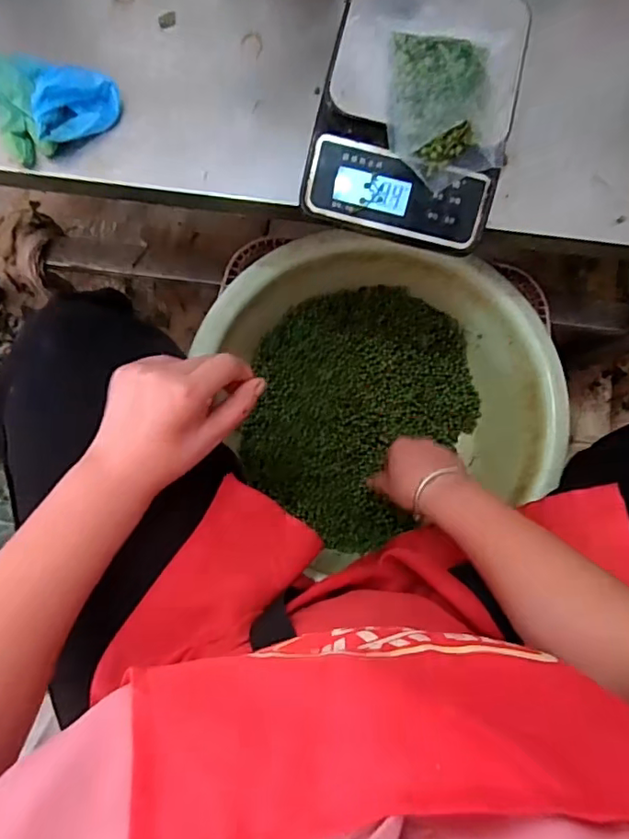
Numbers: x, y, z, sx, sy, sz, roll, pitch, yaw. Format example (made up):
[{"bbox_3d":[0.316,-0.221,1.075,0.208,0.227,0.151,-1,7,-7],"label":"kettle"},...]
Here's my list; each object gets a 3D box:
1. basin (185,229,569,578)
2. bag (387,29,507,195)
[{"bbox_3d":[0.068,-0.037,0.631,0.332,0.126,0.324,-23,83,-7],"label":"basin"},{"bbox_3d":[0.096,-0.237,0.422,0.077,0.031,0.120,1,81,-3],"label":"bag"}]

